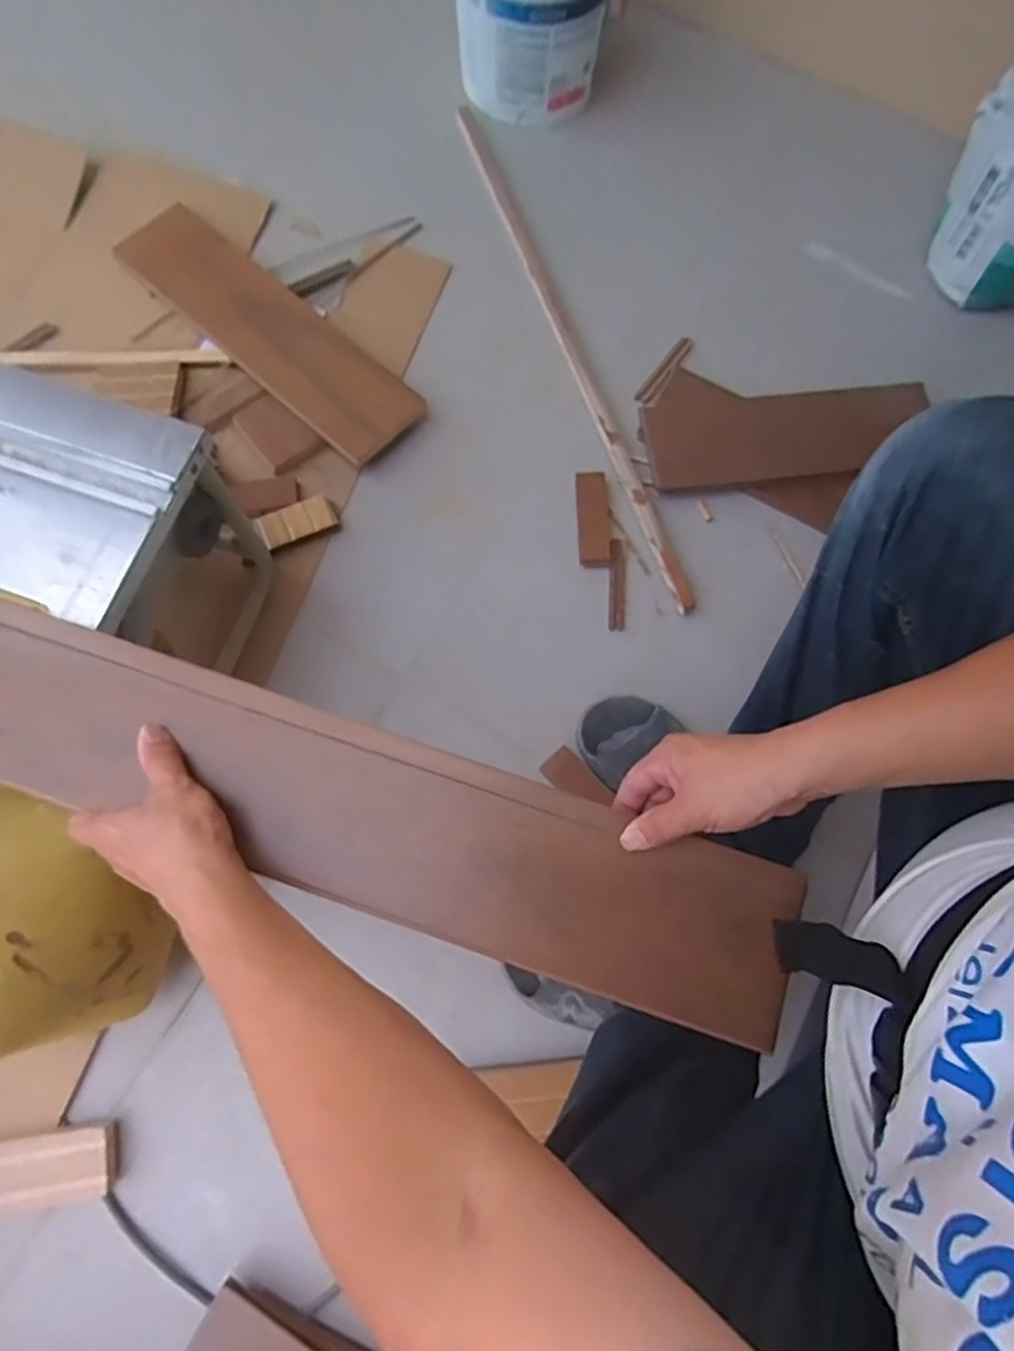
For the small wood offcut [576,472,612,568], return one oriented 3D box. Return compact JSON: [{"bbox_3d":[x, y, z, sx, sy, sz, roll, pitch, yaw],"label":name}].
[{"bbox_3d":[0.113,-0.202,0.898,0.044,0.012,0.131,-1,75,-2],"label":"small wood offcut"}]

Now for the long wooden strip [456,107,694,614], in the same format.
[{"bbox_3d":[0.078,-0.481,0.962,0.024,0.014,0.865,-18,76,-6],"label":"long wooden strip"}]

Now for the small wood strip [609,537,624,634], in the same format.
[{"bbox_3d":[0.140,-0.120,0.881,0.020,0.011,0.124,3,75,0],"label":"small wood strip"}]

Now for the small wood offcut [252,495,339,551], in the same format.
[{"bbox_3d":[-0.266,-0.194,0.872,0.096,0.012,0.046,-23,77,-7],"label":"small wood offcut"}]

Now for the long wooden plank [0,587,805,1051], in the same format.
[{"bbox_3d":[-0.234,0.057,0.518,0.895,0.016,0.134,19,75,4],"label":"long wooden plank"}]

